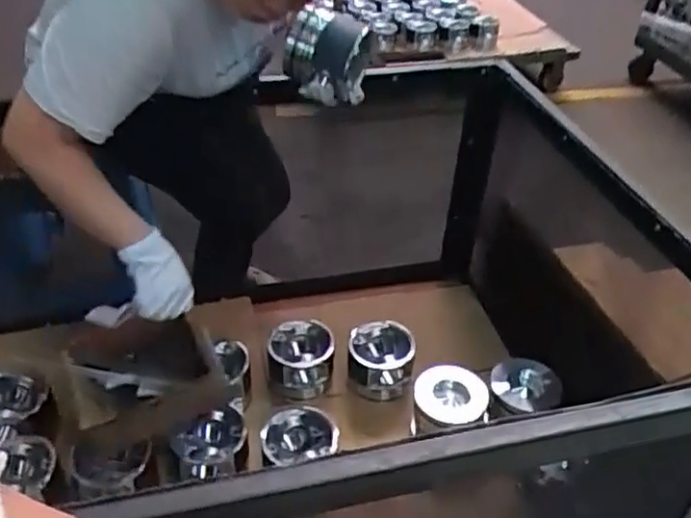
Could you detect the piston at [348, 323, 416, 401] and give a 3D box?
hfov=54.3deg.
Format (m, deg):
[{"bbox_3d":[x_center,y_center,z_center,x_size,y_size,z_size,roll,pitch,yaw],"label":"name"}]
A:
[{"bbox_3d":[0.062,0.174,1.171,0.107,0.079,0.109,6,38,6],"label":"piston"}]

